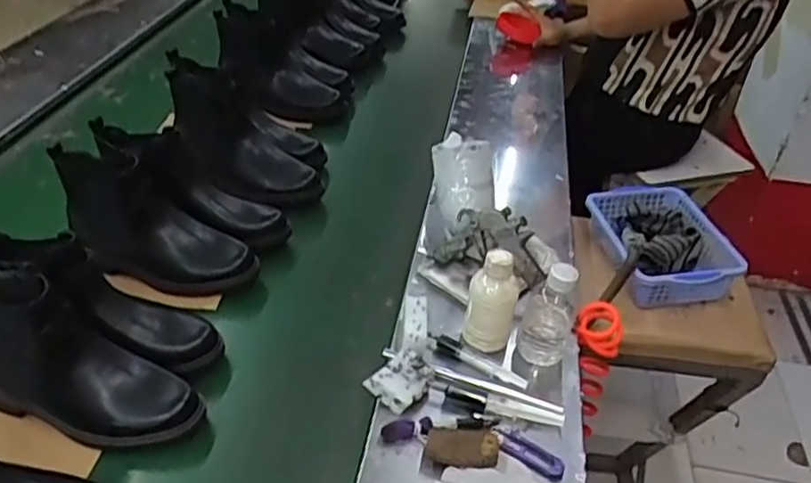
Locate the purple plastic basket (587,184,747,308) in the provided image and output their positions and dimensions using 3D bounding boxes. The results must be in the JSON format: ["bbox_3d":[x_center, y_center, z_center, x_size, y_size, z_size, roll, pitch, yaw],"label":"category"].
[{"bbox_3d":[0.391,-0.004,1.027,0.167,0.080,0.222,-3,38,-7],"label":"purple plastic basket"}]

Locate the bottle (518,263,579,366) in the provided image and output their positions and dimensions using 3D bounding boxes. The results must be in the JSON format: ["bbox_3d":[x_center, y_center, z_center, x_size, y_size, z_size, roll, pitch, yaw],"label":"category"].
[{"bbox_3d":[0.170,0.078,0.782,0.057,0.138,0.061,13,39,11],"label":"bottle"}]

